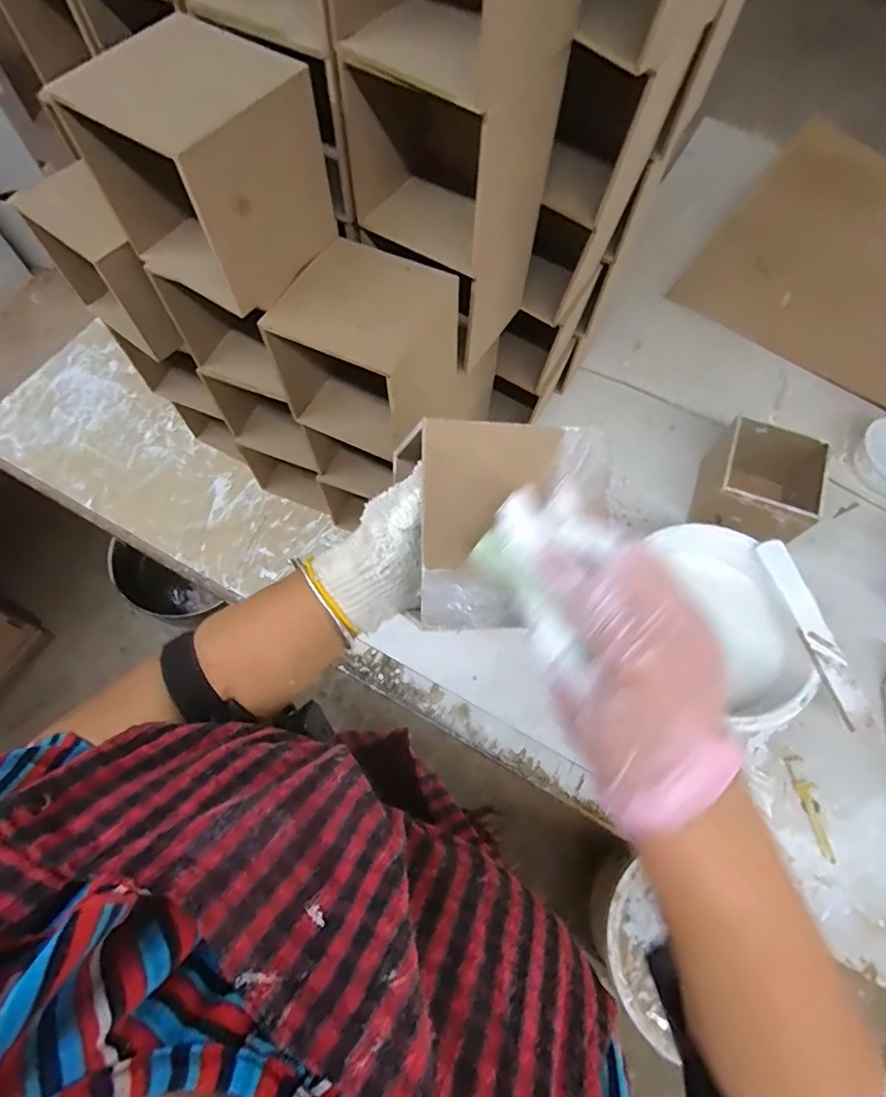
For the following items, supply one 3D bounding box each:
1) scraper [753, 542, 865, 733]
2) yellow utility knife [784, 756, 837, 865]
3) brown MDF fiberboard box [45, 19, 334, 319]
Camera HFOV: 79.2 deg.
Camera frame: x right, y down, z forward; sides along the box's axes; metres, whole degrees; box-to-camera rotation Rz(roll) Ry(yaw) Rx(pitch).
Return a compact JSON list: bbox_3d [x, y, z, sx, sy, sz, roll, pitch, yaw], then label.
[{"bbox_3d":[0.383,0.082,0.554,0.028,0.011,0.198,-11,66,-5],"label":"scraper"},{"bbox_3d":[0.394,0.275,0.569,0.021,0.006,0.102,-10,66,-4],"label":"yellow utility knife"},{"bbox_3d":[-0.159,-0.258,0.371,0.113,0.109,0.112,30,69,13],"label":"brown MDF fiberboard box"}]

